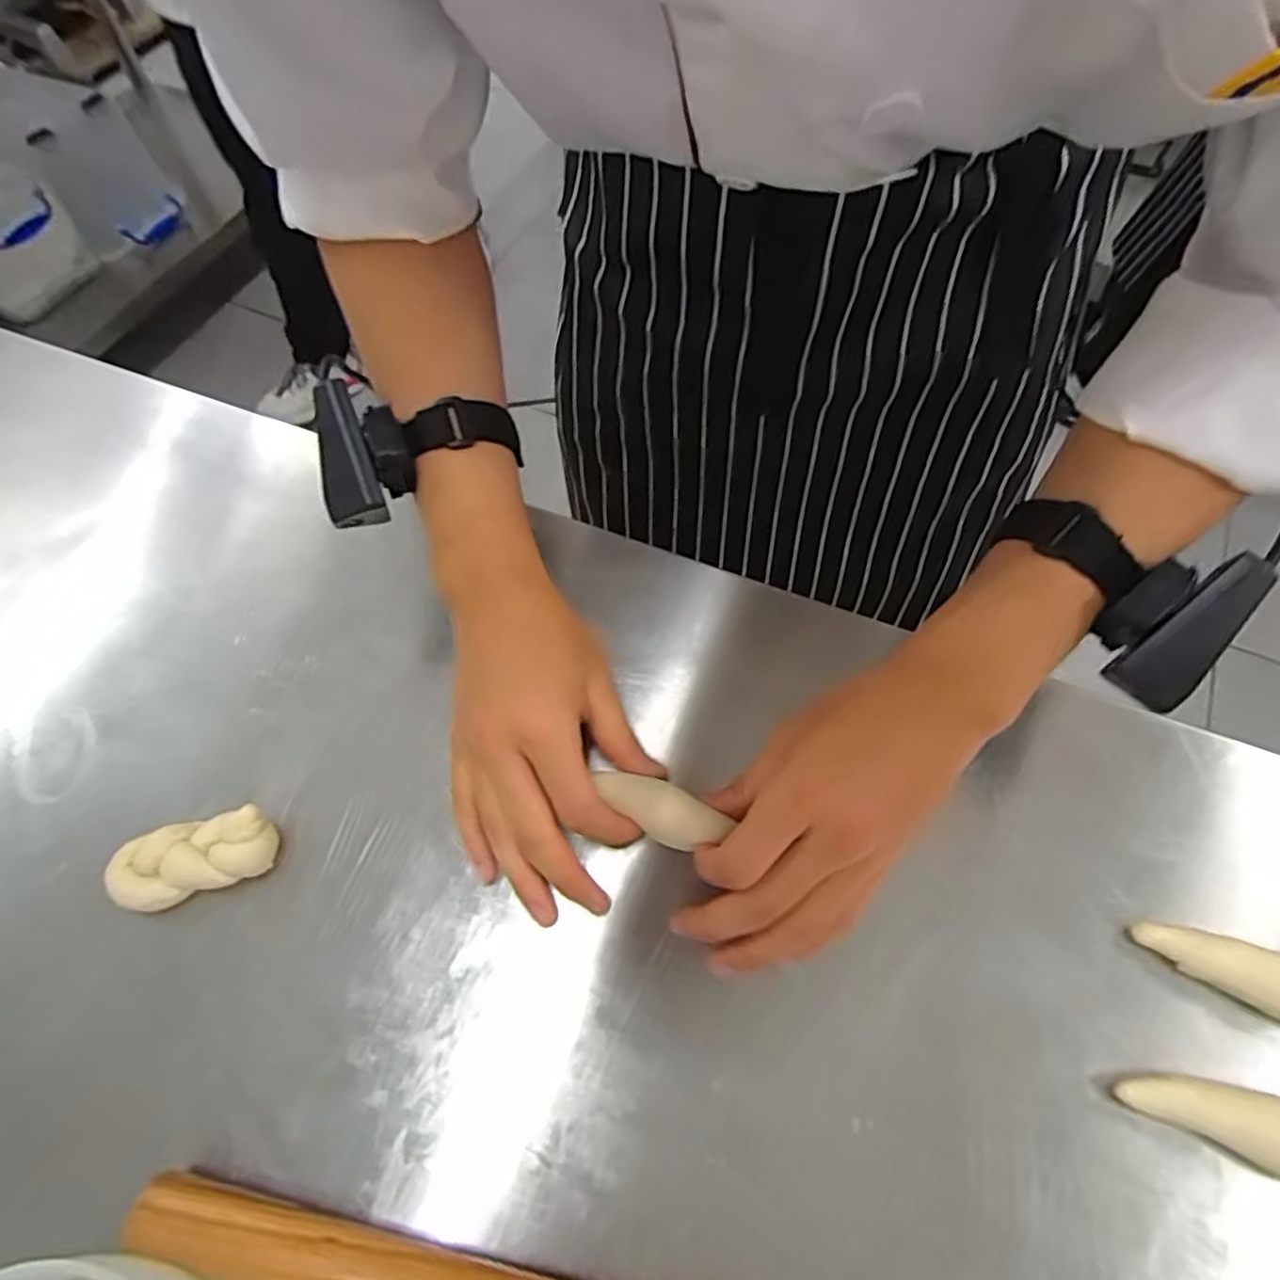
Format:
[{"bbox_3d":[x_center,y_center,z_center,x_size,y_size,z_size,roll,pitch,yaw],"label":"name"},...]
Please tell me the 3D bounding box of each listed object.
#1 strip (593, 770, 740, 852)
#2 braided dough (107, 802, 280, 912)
[{"bbox_3d":[0.010,0.084,0.345,0.069,0.013,0.025,20,66,27],"label":"strip"},{"bbox_3d":[-0.223,0.111,0.354,0.075,0.024,0.035,-19,64,-8],"label":"braided dough"}]

